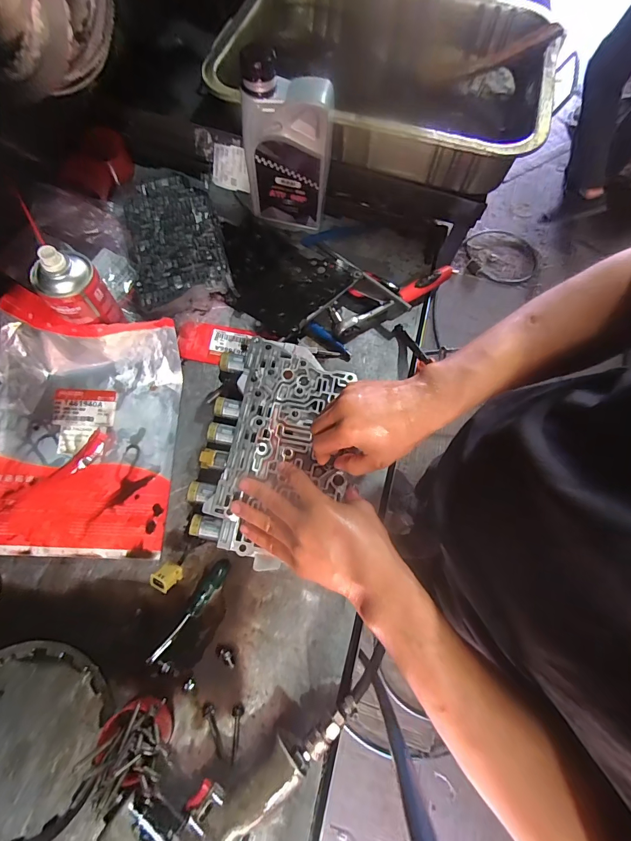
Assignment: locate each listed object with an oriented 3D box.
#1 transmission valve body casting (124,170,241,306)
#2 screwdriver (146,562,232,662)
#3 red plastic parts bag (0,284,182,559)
[{"bbox_3d":[-0.229,-0.293,0.610,0.139,0.027,0.235,-16,74,-9],"label":"transmission valve body casting"},{"bbox_3d":[-0.151,0.233,0.467,0.020,0.015,0.141,34,73,7],"label":"screwdriver"},{"bbox_3d":[-0.322,0.016,0.486,0.263,0.103,0.294,4,72,-3],"label":"red plastic parts bag"}]

